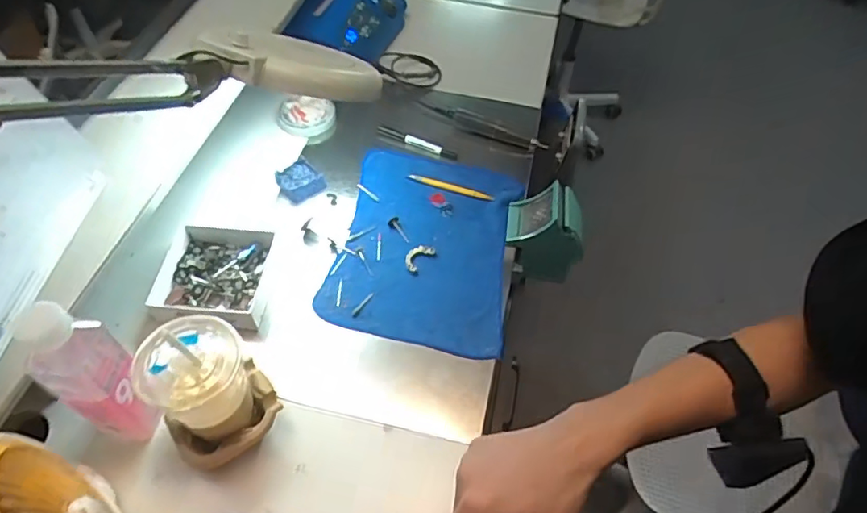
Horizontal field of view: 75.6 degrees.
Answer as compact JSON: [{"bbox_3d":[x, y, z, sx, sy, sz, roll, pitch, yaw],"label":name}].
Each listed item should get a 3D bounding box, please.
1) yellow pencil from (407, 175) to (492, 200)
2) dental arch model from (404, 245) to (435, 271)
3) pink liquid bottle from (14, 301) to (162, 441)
[{"bbox_3d":[0.026,-0.103,0.840,0.130,0.008,0.012,18,55,11],"label":"yellow pencil"},{"bbox_3d":[-0.023,-0.001,0.777,0.026,0.013,0.047,37,61,23],"label":"dental arch model"},{"bbox_3d":[-0.325,0.122,0.545,0.052,0.211,0.071,29,57,18],"label":"pink liquid bottle"}]

